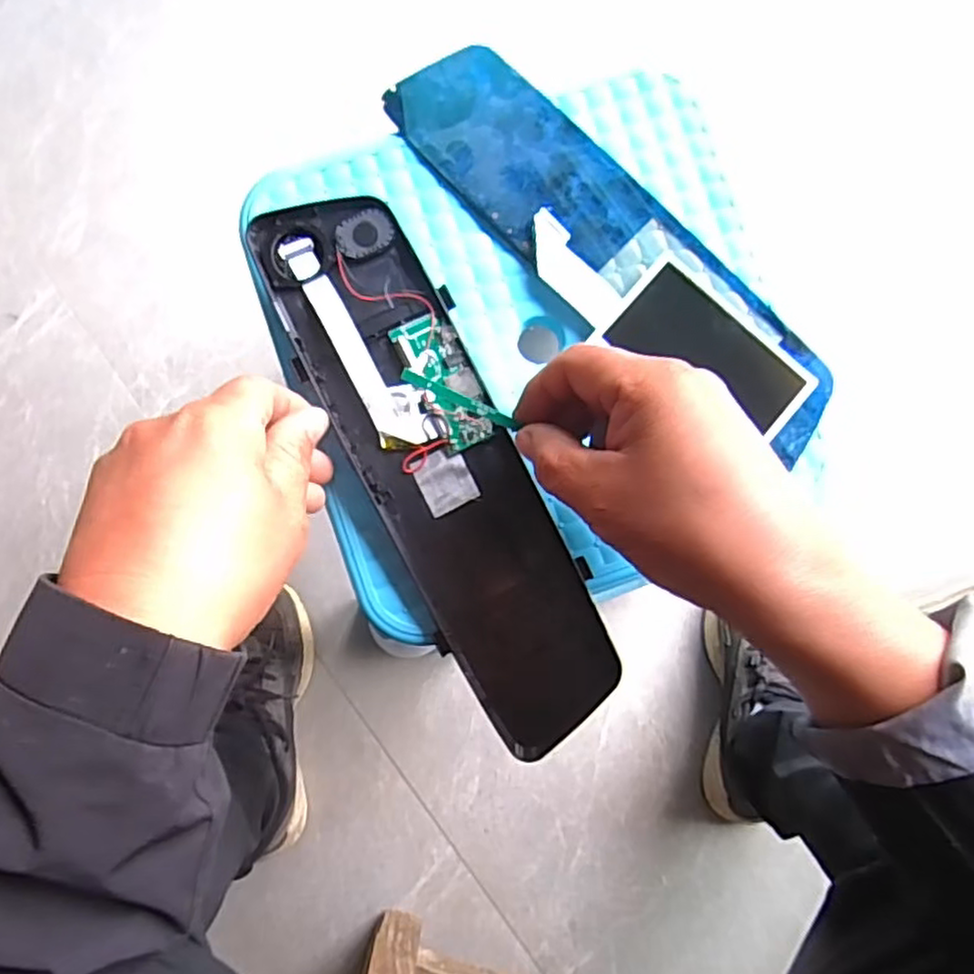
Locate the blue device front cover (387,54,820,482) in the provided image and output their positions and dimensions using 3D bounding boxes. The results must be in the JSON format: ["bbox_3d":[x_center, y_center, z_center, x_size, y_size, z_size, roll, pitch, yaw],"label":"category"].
[{"bbox_3d":[0.068,-0.123,0.356,0.274,0.012,0.073,43,88,0],"label":"blue device front cover"}]

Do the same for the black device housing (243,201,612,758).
[{"bbox_3d":[-0.021,-0.007,0.334,0.078,0.021,0.281,-27,89,-2],"label":"black device housing"}]

